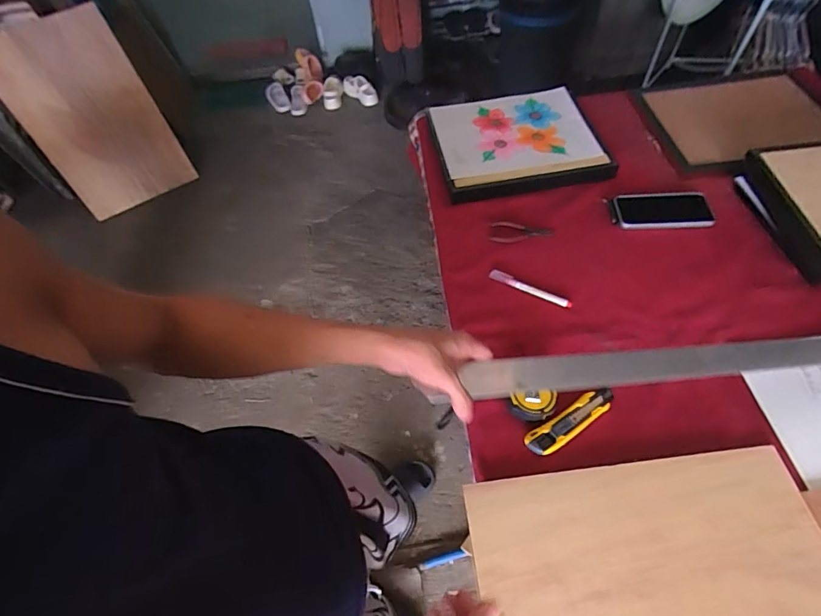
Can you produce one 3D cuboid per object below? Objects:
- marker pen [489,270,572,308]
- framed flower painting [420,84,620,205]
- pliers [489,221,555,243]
[{"bbox_3d":[0.199,-0.033,0.718,0.140,0.010,0.018,22,61,17],"label":"marker pen"},{"bbox_3d":[0.217,-0.342,0.897,0.327,0.041,0.284,-10,57,-3],"label":"framed flower painting"},{"bbox_3d":[0.202,-0.133,0.782,0.112,0.007,0.049,7,58,8],"label":"pliers"}]

